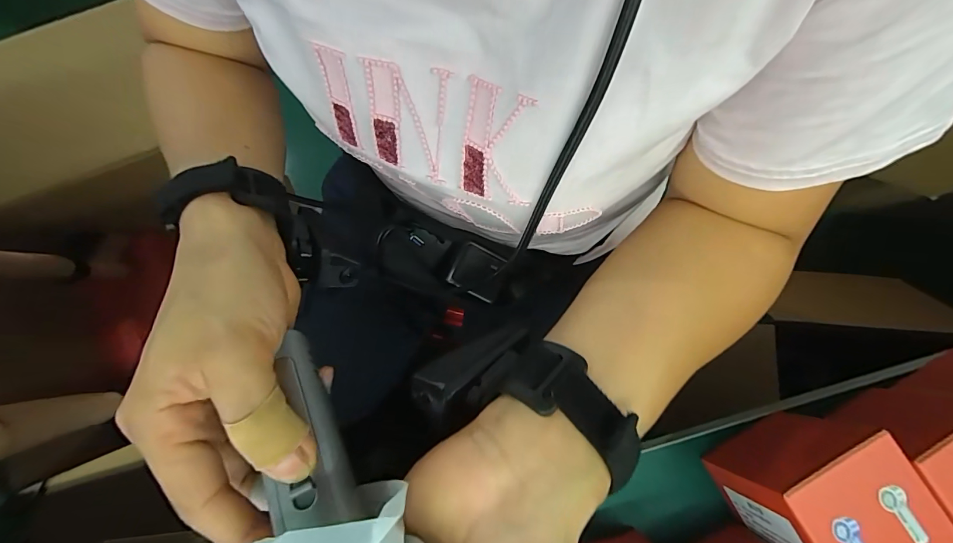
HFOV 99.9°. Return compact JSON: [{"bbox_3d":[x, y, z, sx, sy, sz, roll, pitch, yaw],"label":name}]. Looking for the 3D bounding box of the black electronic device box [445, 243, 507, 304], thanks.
[{"bbox_3d":[0.002,-0.001,0.380,0.046,0.010,0.044,26,79,5],"label":"black electronic device box"}]

